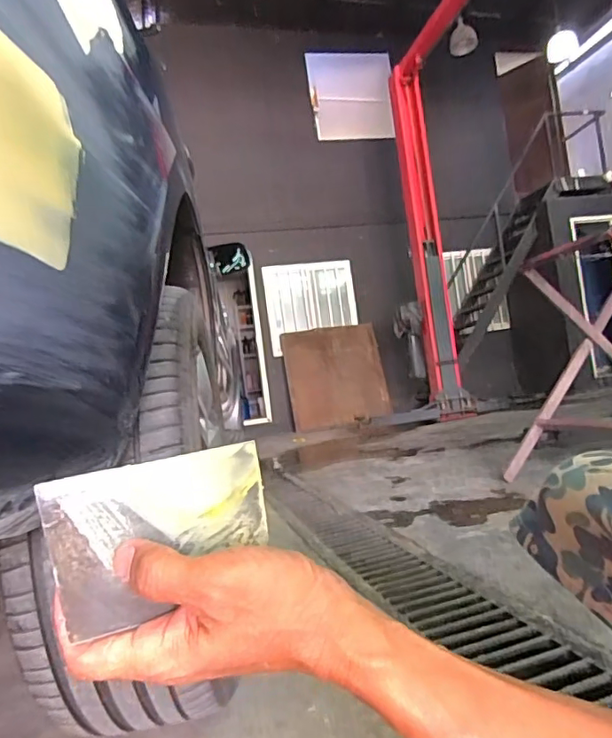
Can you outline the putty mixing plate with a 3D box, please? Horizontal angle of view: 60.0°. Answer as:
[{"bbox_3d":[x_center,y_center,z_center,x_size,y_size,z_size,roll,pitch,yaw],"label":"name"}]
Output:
[{"bbox_3d":[-0.078,0.087,0.290,0.117,0.081,0.004,-10,-31,-17],"label":"putty mixing plate"}]

